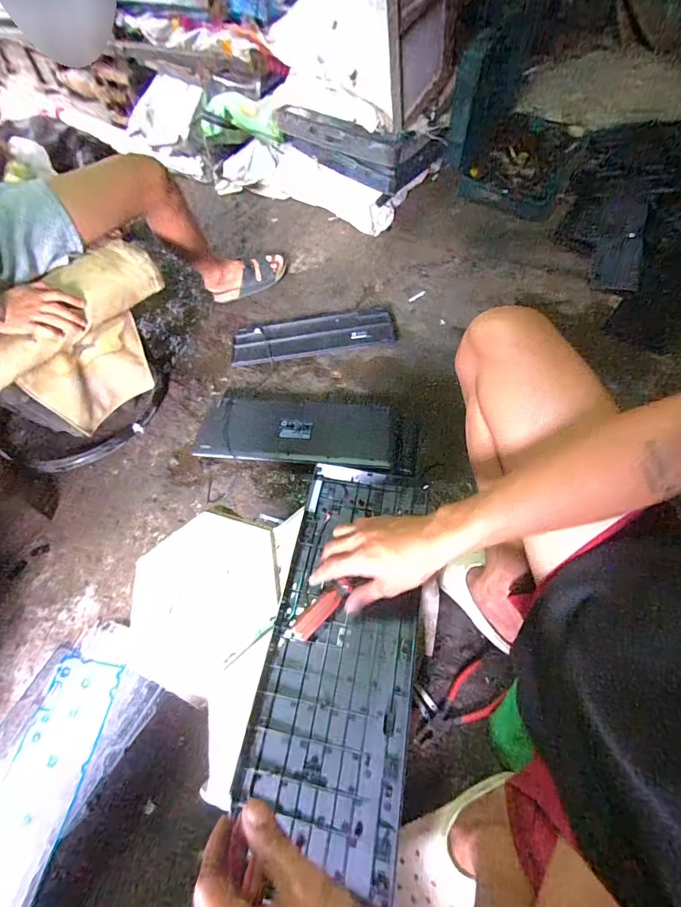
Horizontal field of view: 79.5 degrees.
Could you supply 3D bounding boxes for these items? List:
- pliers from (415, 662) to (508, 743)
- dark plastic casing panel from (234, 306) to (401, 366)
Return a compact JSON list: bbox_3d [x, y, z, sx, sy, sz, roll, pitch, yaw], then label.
[{"bbox_3d":[0.186,0.403,0.640,0.152,0.024,0.064,-36,63,-17],"label":"pliers"},{"bbox_3d":[-0.073,-0.320,1.109,0.437,0.033,0.130,-9,59,-2],"label":"dark plastic casing panel"}]

